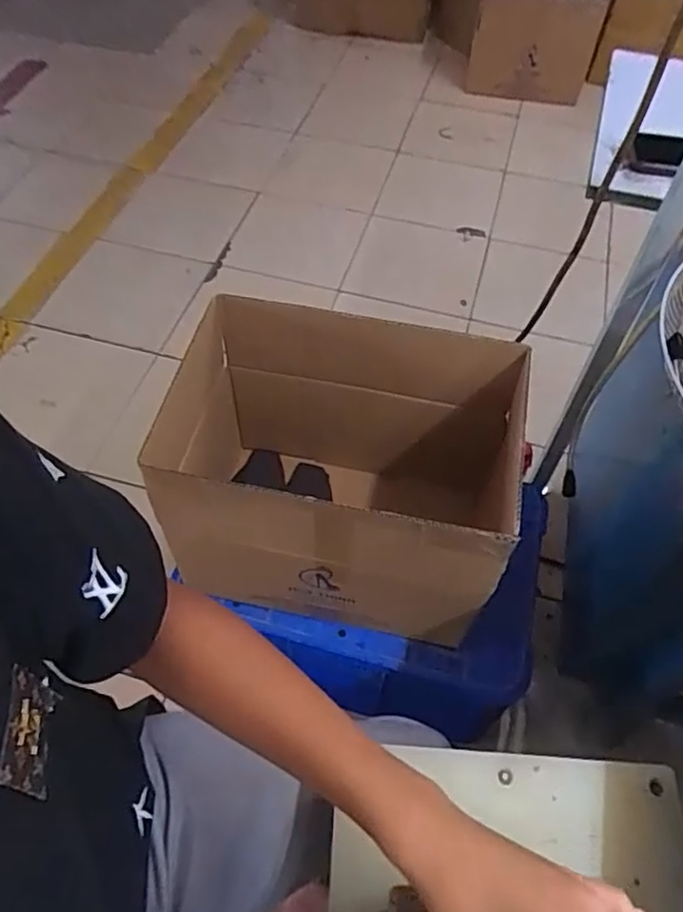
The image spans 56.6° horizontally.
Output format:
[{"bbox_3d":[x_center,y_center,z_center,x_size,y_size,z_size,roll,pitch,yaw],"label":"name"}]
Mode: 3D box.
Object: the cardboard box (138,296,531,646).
[{"bbox_3d":[-0.005,0.037,0.950,0.454,0.385,0.313,11,56,5],"label":"cardboard box"}]

